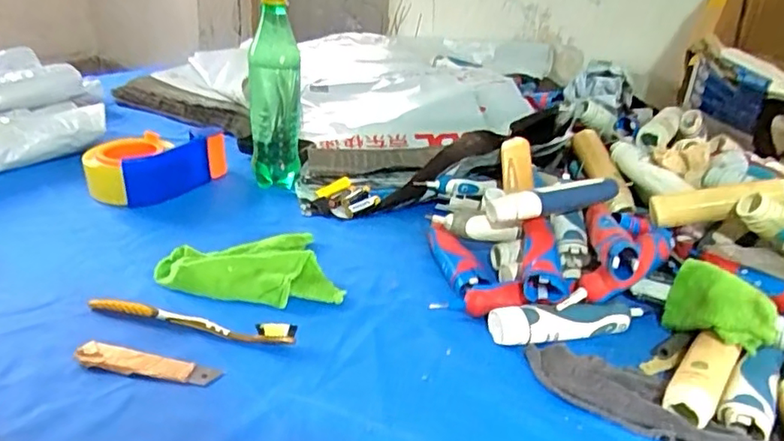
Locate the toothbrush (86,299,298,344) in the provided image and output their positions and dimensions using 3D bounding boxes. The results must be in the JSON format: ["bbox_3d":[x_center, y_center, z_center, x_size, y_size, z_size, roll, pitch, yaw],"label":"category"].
[{"bbox_3d":[-0.171,0.083,0.494,0.184,0.017,0.014,8,29,8],"label":"toothbrush"}]

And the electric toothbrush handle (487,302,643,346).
[{"bbox_3d":[0.158,0.088,0.514,0.144,0.024,0.028,-4,30,-13],"label":"electric toothbrush handle"}]

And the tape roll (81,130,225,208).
[{"bbox_3d":[-0.287,-0.070,0.723,0.086,0.055,0.164,27,37,36],"label":"tape roll"}]

